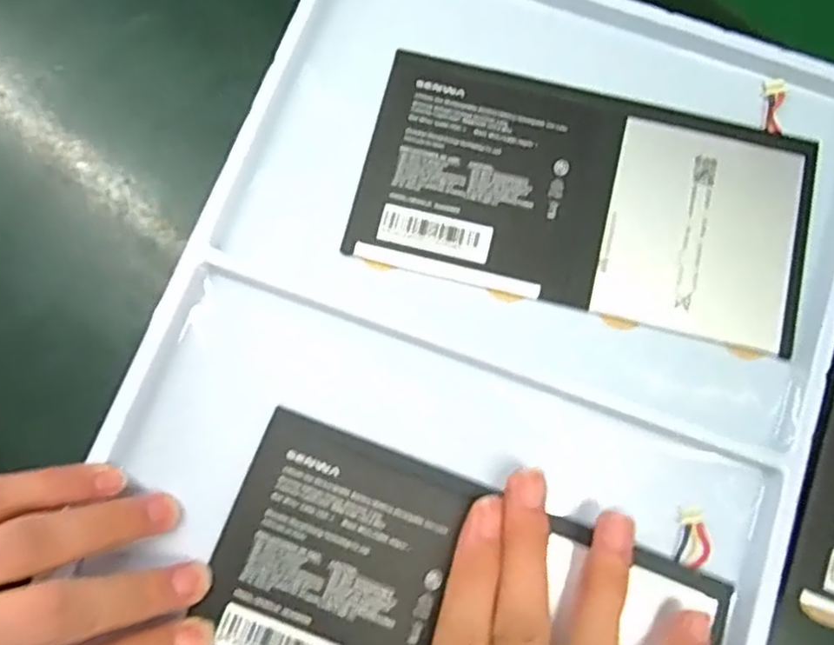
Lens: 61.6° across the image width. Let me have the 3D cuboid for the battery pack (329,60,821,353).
[{"bbox_3d":[0.065,-0.049,0.275,0.171,0.004,0.093,14,79,2],"label":"battery pack"}]

